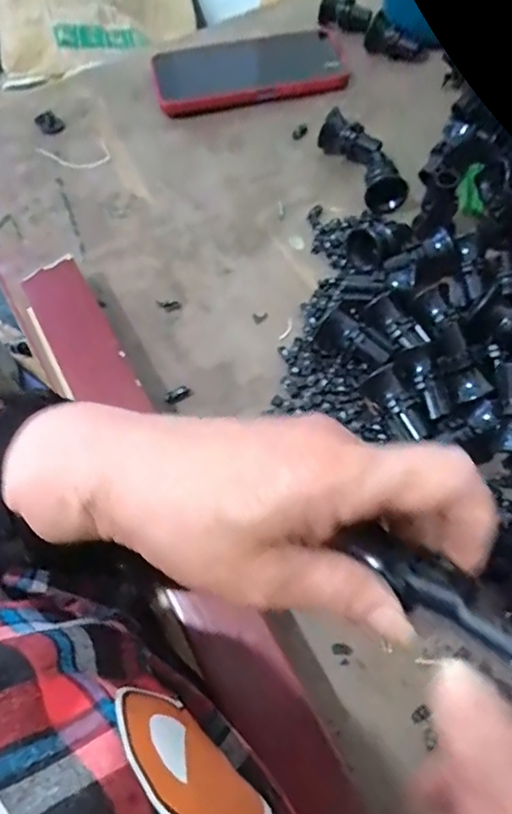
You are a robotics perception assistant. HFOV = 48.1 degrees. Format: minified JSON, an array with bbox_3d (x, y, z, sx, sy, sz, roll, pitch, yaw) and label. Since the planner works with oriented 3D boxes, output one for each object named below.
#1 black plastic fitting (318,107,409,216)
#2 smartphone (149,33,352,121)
[{"bbox_3d":[0.084,-0.187,0.437,0.034,0.033,0.086,-24,63,-9],"label":"black plastic fitting"},{"bbox_3d":[-0.006,-0.299,0.507,0.165,0.015,0.083,-12,62,-2],"label":"smartphone"}]

